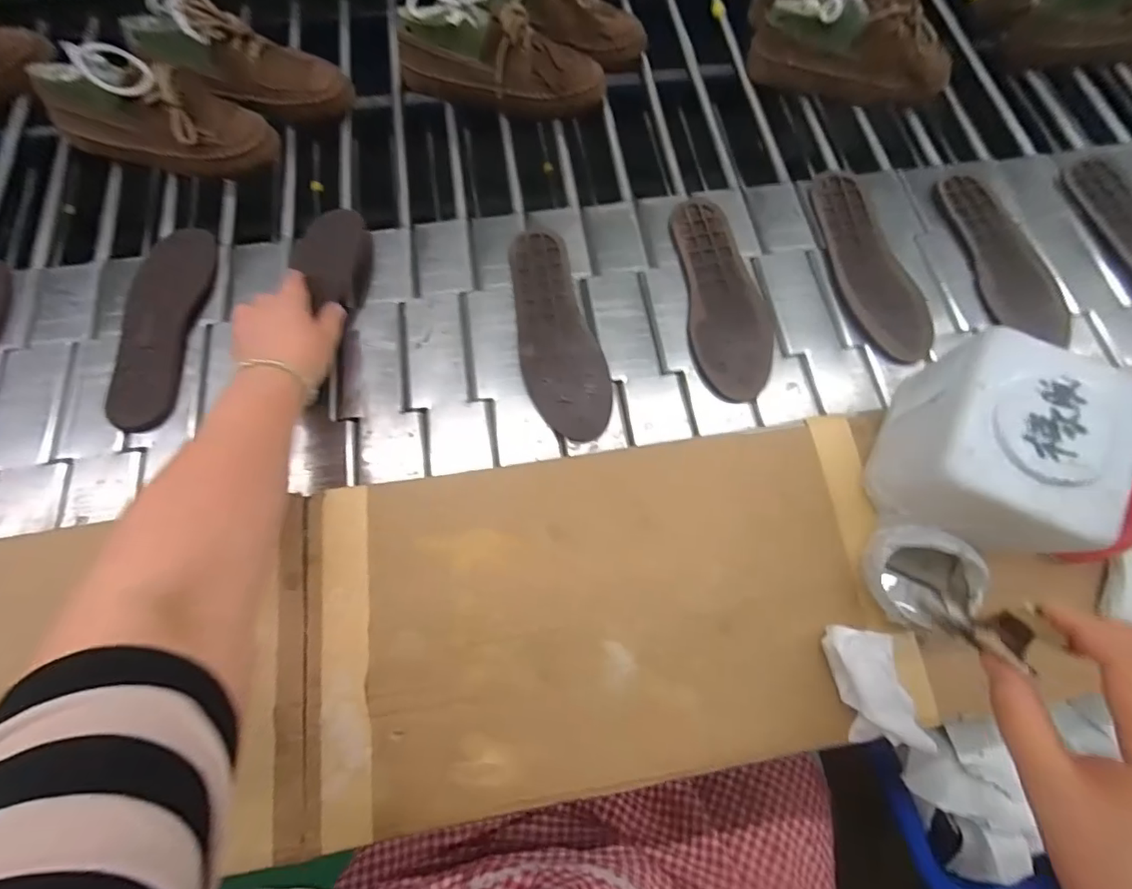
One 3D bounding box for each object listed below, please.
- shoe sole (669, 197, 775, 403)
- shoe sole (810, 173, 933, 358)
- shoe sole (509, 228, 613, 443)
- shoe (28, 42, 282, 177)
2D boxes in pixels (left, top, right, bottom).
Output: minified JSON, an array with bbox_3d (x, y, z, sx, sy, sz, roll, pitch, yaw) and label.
[{"bbox_3d":[0.163,-0.160,0.543,0.078,0.019,0.236,-3,61,-1],"label":"shoe sole"},{"bbox_3d":[0.326,-0.195,0.555,0.072,0.022,0.240,-7,61,-3],"label":"shoe sole"},{"bbox_3d":[-0.014,-0.117,0.523,0.076,0.020,0.235,-14,62,-7],"label":"shoe sole"},{"bbox_3d":[-0.453,-0.362,0.565,0.230,0.099,0.085,14,62,8],"label":"shoe"}]

